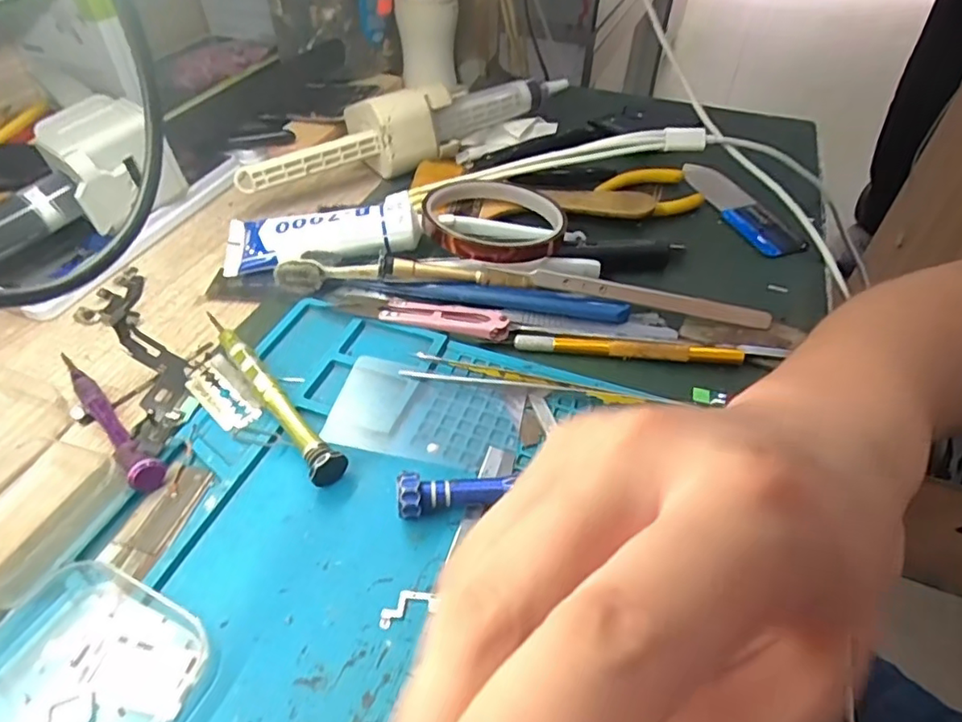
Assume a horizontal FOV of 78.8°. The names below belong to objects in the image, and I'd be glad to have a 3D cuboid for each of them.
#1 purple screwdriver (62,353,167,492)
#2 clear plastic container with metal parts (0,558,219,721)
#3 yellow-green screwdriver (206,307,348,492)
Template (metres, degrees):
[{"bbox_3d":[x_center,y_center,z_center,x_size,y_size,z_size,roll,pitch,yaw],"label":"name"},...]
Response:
[{"bbox_3d":[-0.174,0.021,0.267,0.013,0.020,0.116,-35,56,-30],"label":"purple screwdriver"},{"bbox_3d":[-0.131,0.102,0.188,0.075,0.015,0.064,18,48,15],"label":"clear plastic container with metal parts"},{"bbox_3d":[-0.105,0.008,0.279,0.015,0.017,0.142,-28,53,-26],"label":"yellow-green screwdriver"}]

